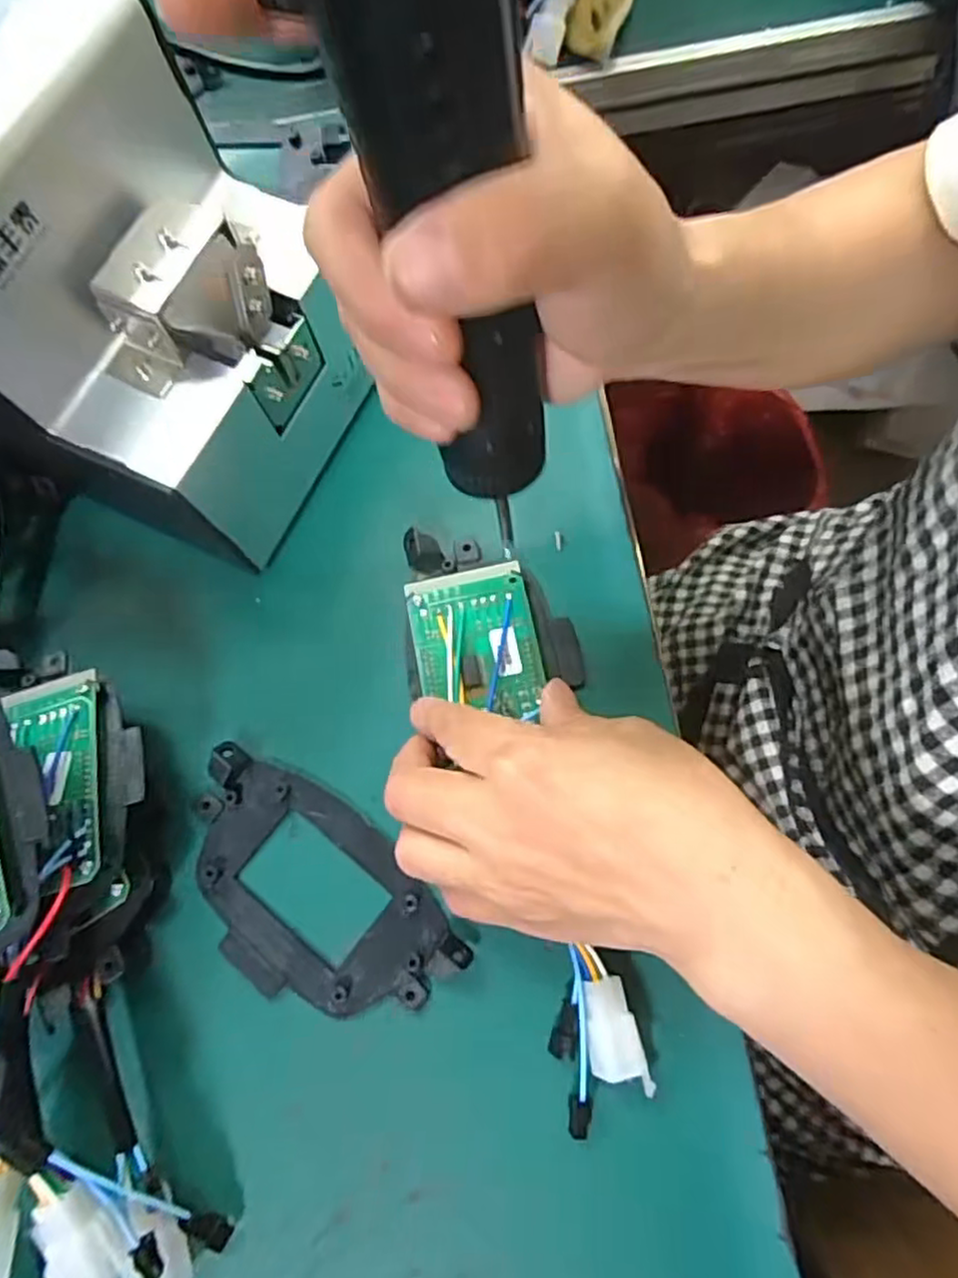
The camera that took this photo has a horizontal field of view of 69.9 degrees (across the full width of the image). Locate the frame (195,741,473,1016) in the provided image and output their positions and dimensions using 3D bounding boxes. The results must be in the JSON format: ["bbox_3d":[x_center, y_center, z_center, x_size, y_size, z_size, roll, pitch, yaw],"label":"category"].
[{"bbox_3d":[-0.066,0.097,0.260,0.118,0.013,0.069,37,80,12],"label":"frame"}]

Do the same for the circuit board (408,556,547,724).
[{"bbox_3d":[-0.002,0.001,0.279,0.049,0.005,0.063,-11,75,-1],"label":"circuit board"}]

